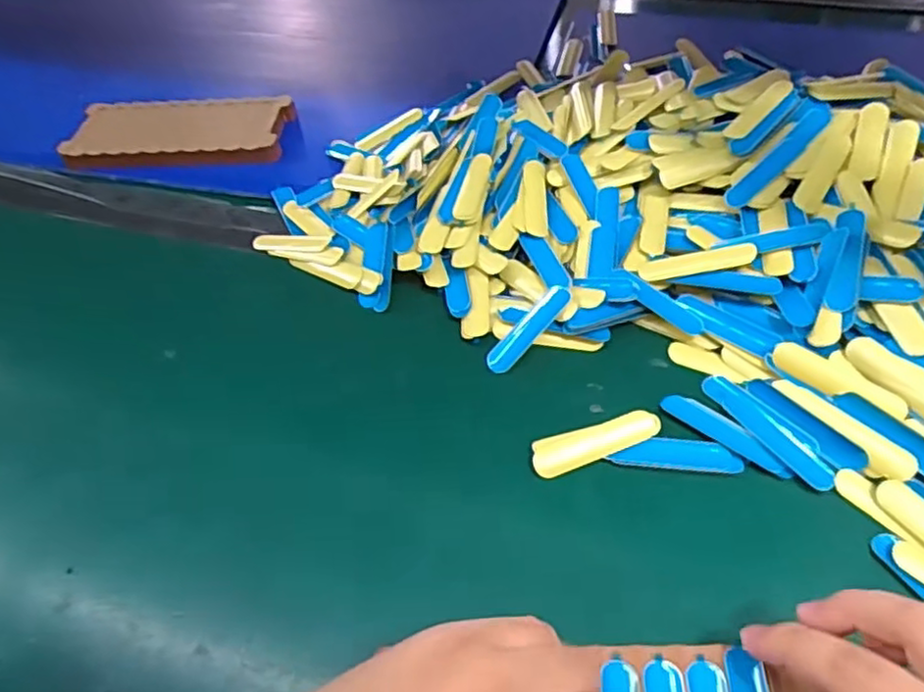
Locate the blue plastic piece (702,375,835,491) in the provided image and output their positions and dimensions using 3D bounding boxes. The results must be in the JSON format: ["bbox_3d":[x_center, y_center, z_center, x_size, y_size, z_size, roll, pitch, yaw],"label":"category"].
[{"bbox_3d":[0.149,0.039,0.327,0.016,0.004,0.074,-27,53,-16],"label":"blue plastic piece"}]

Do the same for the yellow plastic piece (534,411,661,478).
[{"bbox_3d":[0.066,0.047,0.329,0.064,0.009,0.014,-19,51,-9],"label":"yellow plastic piece"}]

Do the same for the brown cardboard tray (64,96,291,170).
[{"bbox_3d":[-0.225,-0.170,0.533,0.176,0.018,0.081,3,50,9],"label":"brown cardboard tray"}]

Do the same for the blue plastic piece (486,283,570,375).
[{"bbox_3d":[0.037,-0.010,0.376,0.014,0.004,0.062,37,79,32],"label":"blue plastic piece"}]

